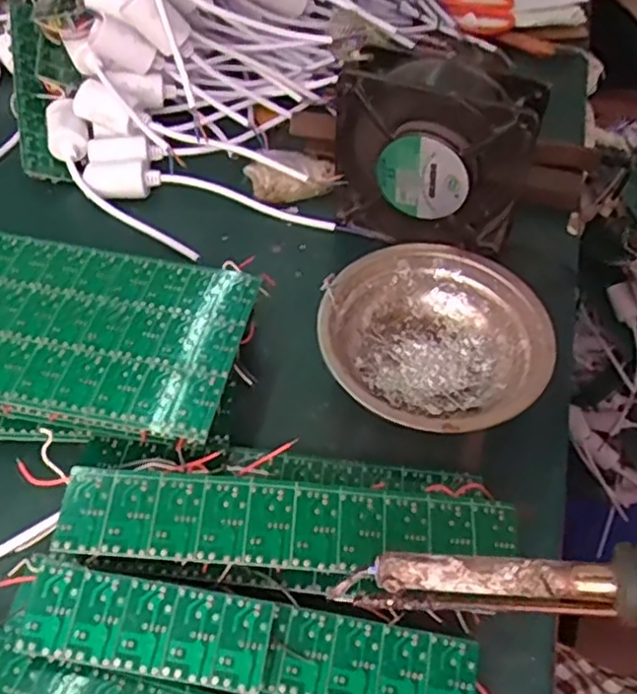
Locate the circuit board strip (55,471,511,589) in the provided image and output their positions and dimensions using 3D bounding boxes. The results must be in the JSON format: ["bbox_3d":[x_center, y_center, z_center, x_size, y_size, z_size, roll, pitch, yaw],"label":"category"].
[{"bbox_3d":[-0.013,0.081,0.302,0.198,0.004,0.043,6,57,-2],"label":"circuit board strip"}]

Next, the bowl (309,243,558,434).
[{"bbox_3d":[0.063,0.002,0.395,0.123,0.051,0.120,0,50,-1],"label":"bowl"}]

